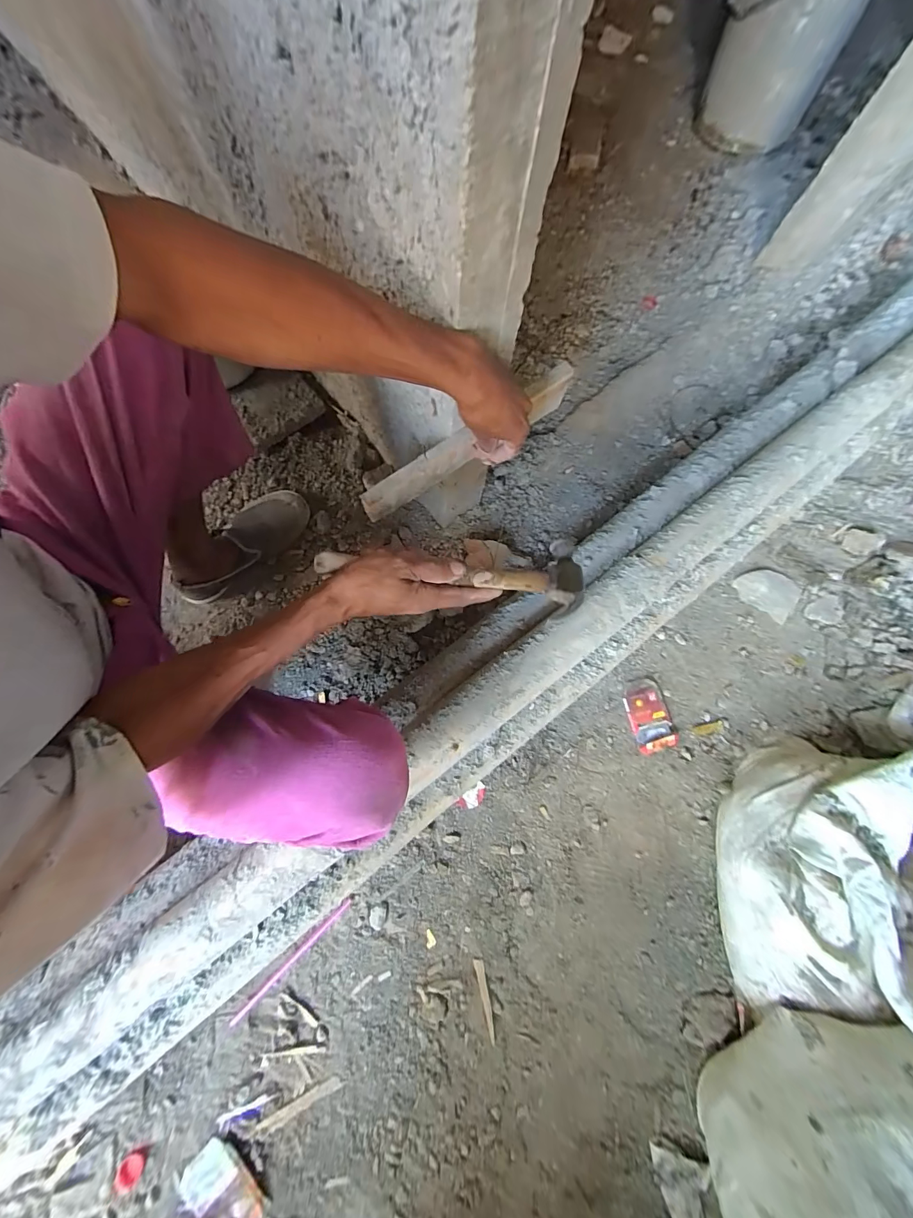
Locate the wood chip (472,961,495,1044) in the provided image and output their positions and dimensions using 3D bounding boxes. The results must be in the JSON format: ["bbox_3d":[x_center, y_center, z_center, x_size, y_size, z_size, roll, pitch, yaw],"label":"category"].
[{"bbox_3d":[0.047,0.619,0.633,0.014,0.009,0.108,-13,78,-4],"label":"wood chip"}]

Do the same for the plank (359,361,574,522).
[{"bbox_3d":[0.019,-0.214,0.515,0.324,0.053,0.023,-37,80,-12],"label":"plank"}]

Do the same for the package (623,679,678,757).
[{"bbox_3d":[0.359,0.200,0.749,0.079,0.015,0.127,-18,78,-4],"label":"package"}]

